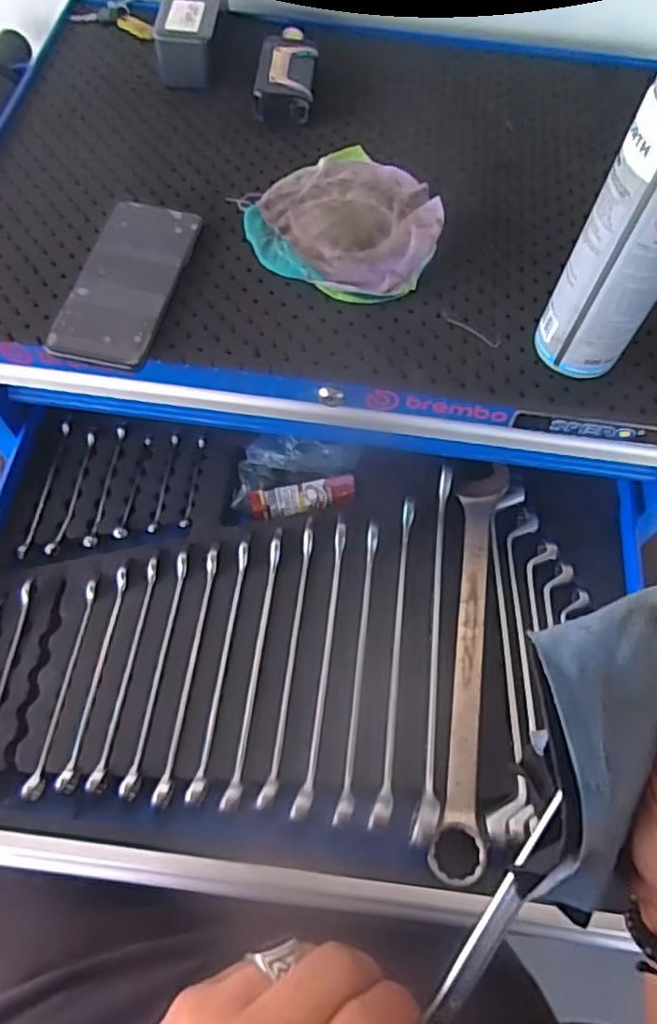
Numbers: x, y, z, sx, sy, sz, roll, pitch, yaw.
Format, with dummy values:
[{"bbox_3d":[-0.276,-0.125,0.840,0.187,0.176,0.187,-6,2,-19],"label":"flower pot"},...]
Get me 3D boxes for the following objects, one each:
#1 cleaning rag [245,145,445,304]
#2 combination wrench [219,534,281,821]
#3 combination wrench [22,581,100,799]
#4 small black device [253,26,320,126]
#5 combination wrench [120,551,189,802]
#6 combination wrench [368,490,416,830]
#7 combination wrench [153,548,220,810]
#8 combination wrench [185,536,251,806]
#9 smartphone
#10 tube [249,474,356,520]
[{"bbox_3d":[0.020,-0.249,0.545,0.153,0.027,0.152,28,65,11],"label":"cleaning rag"},{"bbox_3d":[-0.059,0.122,0.540,0.013,0.016,0.230,8,63,1],"label":"combination wrench"},{"bbox_3d":[-0.215,0.141,0.534,0.015,0.018,0.173,10,63,2],"label":"combination wrench"},{"bbox_3d":[-0.039,-0.419,0.625,0.054,0.027,0.103,5,63,-1],"label":"small black device"},{"bbox_3d":[-0.141,0.132,0.548,0.013,0.024,0.203,9,63,1],"label":"combination wrench"},{"bbox_3d":[0.059,0.115,0.549,0.016,0.018,0.276,9,63,1],"label":"combination wrench"},{"bbox_3d":[-0.115,0.132,0.546,0.014,0.018,0.211,9,63,1],"label":"combination wrench"},{"bbox_3d":[-0.087,0.122,0.540,0.014,0.016,0.220,9,63,1],"label":"combination wrench"},{"bbox_3d":[-0.157,-0.184,0.512,0.076,0.012,0.164,12,63,3],"label":"smartphone"},{"bbox_3d":[-0.023,-0.013,0.623,0.100,0.022,0.024,-11,64,-9],"label":"tube"}]

